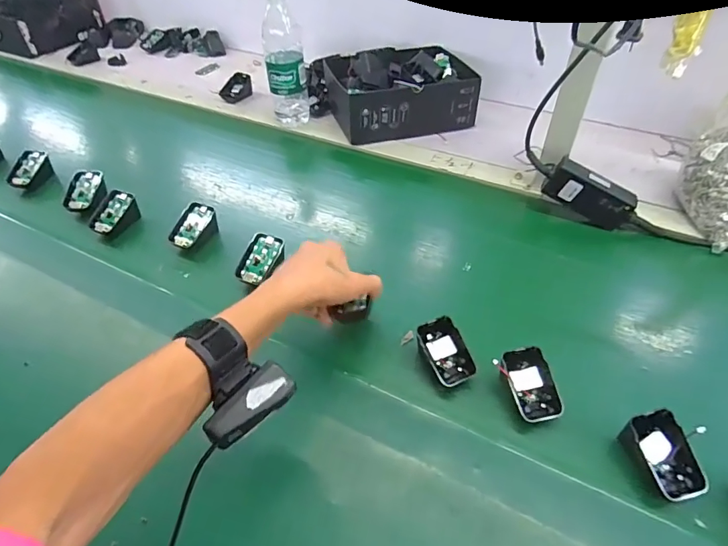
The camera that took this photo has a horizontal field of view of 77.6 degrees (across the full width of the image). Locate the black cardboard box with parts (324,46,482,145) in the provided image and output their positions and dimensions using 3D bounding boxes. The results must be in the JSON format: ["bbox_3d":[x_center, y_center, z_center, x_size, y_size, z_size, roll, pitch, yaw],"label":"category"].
[{"bbox_3d":[0.077,-0.335,0.833,0.264,0.095,0.175,-16,45,-9],"label":"black cardboard box with parts"}]

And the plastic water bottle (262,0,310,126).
[{"bbox_3d":[-0.137,-0.365,0.781,0.069,0.218,0.067,-9,45,-3],"label":"plastic water bottle"}]

